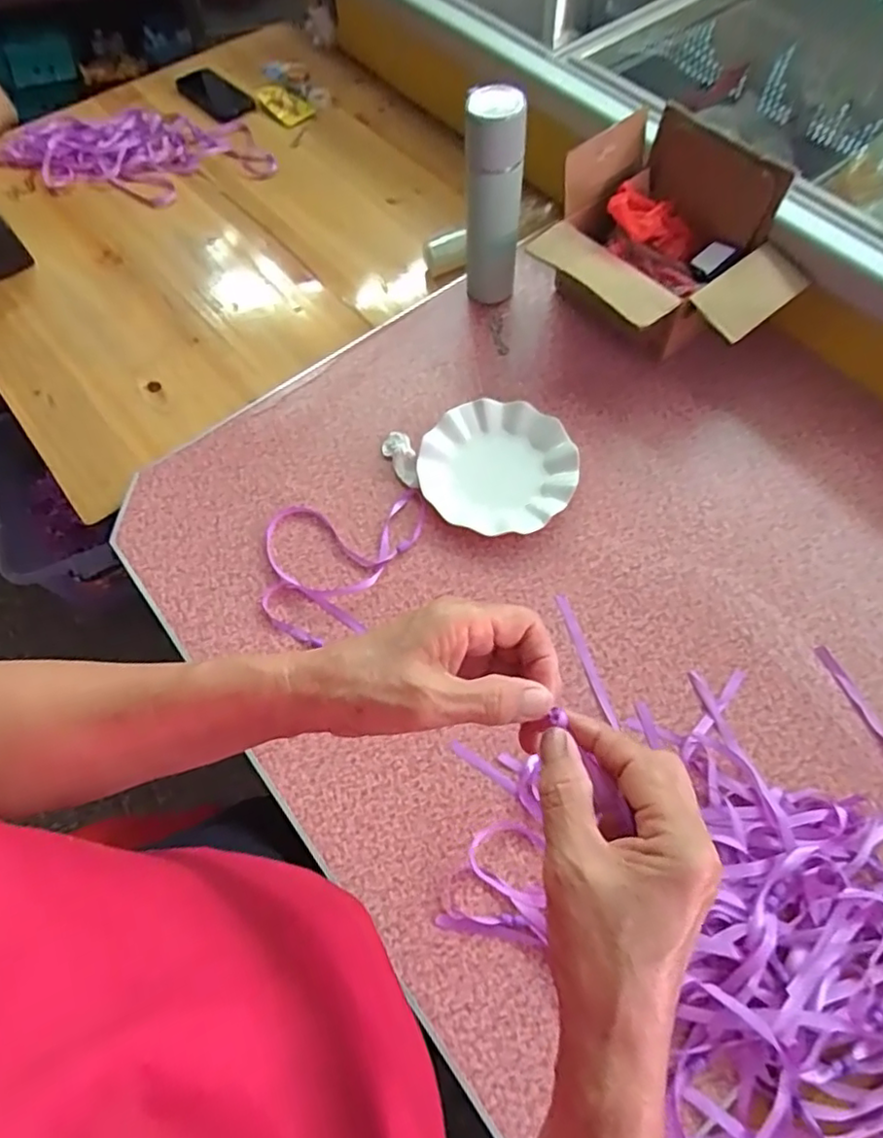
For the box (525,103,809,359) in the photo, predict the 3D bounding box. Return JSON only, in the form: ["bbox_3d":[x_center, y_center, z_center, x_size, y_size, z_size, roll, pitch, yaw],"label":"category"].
[{"bbox_3d":[0.265,-0.367,0.756,0.233,0.181,0.276,-36,69,-14],"label":"box"}]

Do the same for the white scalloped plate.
[{"bbox_3d":[0.066,-0.120,0.734,0.179,0.025,0.170,-1,65,2],"label":"white scalloped plate"}]

